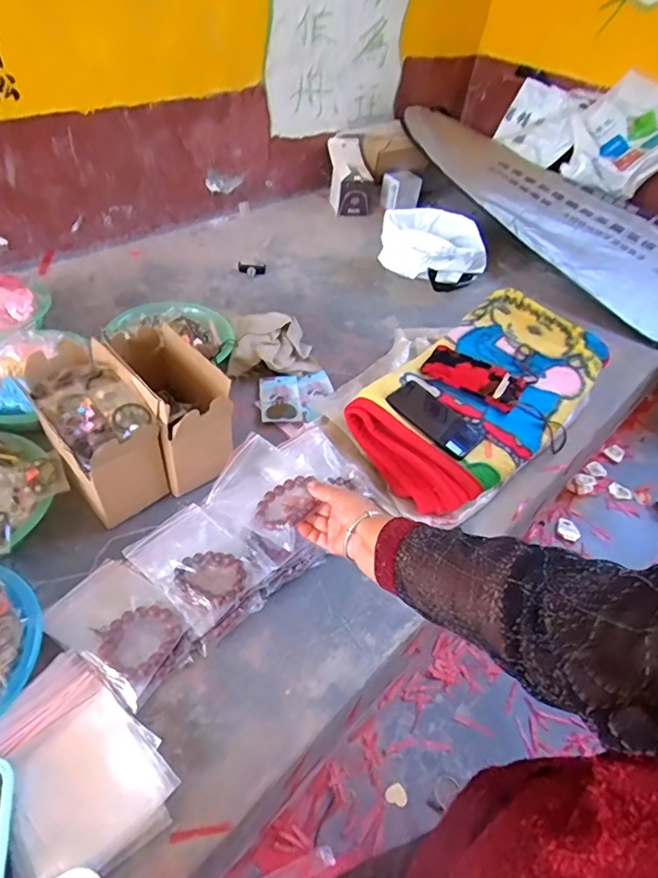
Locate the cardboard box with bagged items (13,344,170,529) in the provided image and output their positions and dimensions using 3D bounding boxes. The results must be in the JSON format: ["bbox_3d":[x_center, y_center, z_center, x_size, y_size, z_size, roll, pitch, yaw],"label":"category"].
[{"bbox_3d":[-0.343,-0.012,0.772,0.127,0.168,0.219,-32,57,-33],"label":"cardboard box with bagged items"}]

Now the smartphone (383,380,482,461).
[{"bbox_3d":[0.181,-0.038,0.886,0.089,0.012,0.167,-29,55,-31],"label":"smartphone"}]

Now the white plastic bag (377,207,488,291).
[{"bbox_3d":[0.278,-0.508,1.378,0.296,0.145,0.198,30,49,20],"label":"white plastic bag"}]

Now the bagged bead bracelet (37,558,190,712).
[{"bbox_3d":[-0.255,0.220,0.632,0.157,0.024,0.112,28,48,19],"label":"bagged bead bracelet"}]

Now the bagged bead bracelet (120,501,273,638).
[{"bbox_3d":[-0.177,0.160,0.691,0.168,0.025,0.118,36,51,25],"label":"bagged bead bracelet"}]

